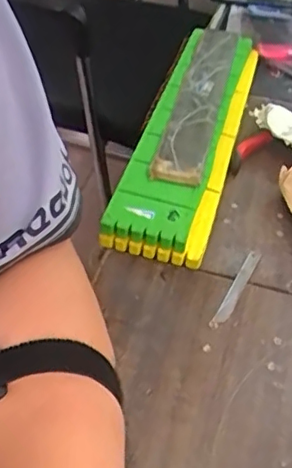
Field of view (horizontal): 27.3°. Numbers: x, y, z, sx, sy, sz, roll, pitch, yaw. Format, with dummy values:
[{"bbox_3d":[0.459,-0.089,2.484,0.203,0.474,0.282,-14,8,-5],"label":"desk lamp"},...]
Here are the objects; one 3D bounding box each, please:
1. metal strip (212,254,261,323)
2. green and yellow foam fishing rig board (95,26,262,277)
[{"bbox_3d":[0.067,0.038,0.439,0.010,0.004,0.077,22,46,16],"label":"metal strip"},{"bbox_3d":[0.046,-0.105,0.572,0.079,0.036,0.344,13,45,8],"label":"green and yellow foam fishing rig board"}]

